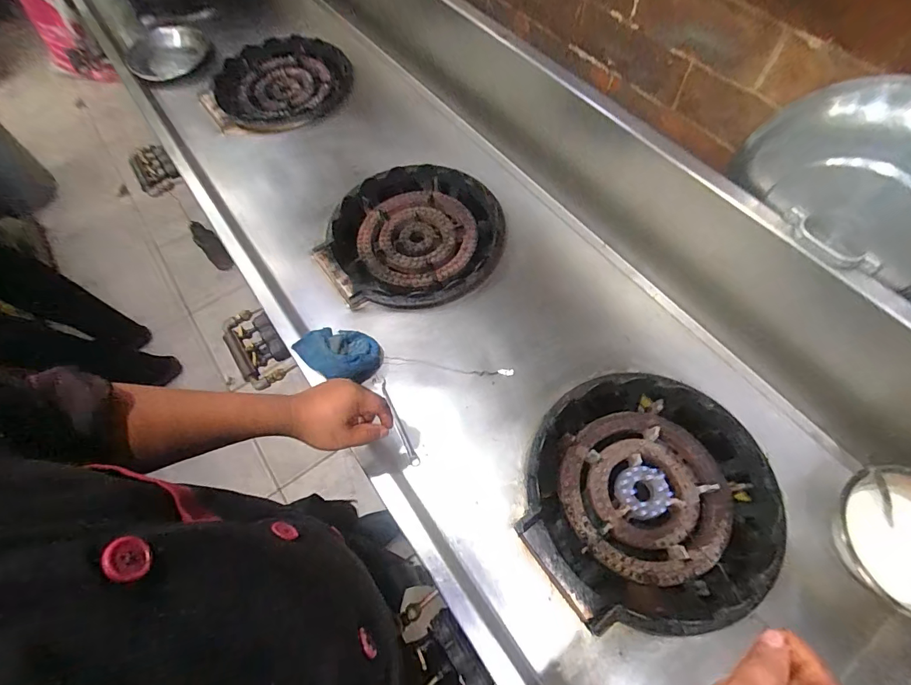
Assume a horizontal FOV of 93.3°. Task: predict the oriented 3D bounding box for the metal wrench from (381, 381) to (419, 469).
[{"bbox_3d":[-0.089,0.120,0.661,0.012,0.015,0.145,-23,65,-10],"label":"metal wrench"}]

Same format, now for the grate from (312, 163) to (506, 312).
[{"bbox_3d":[-0.079,-0.208,0.841,0.342,0.043,0.337,4,63,5],"label":"grate"}]

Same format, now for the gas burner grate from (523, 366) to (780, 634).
[{"bbox_3d":[0.267,0.220,0.616,0.332,0.059,0.355,38,70,20],"label":"gas burner grate"}]

